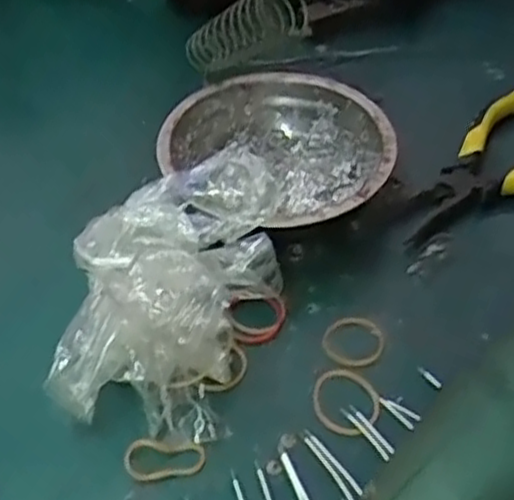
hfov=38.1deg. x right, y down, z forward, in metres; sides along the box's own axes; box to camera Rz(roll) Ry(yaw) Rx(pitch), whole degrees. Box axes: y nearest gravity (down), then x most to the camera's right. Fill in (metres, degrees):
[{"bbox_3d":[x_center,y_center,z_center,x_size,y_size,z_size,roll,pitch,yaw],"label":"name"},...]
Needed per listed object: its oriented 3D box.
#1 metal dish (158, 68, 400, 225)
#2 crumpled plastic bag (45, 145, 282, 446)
[{"bbox_3d":[0.013,-0.050,0.430,0.128,0.047,0.111,28,54,24],"label":"metal dish"},{"bbox_3d":[-0.039,0.006,0.352,0.098,0.070,0.144,0,48,0],"label":"crumpled plastic bag"}]

